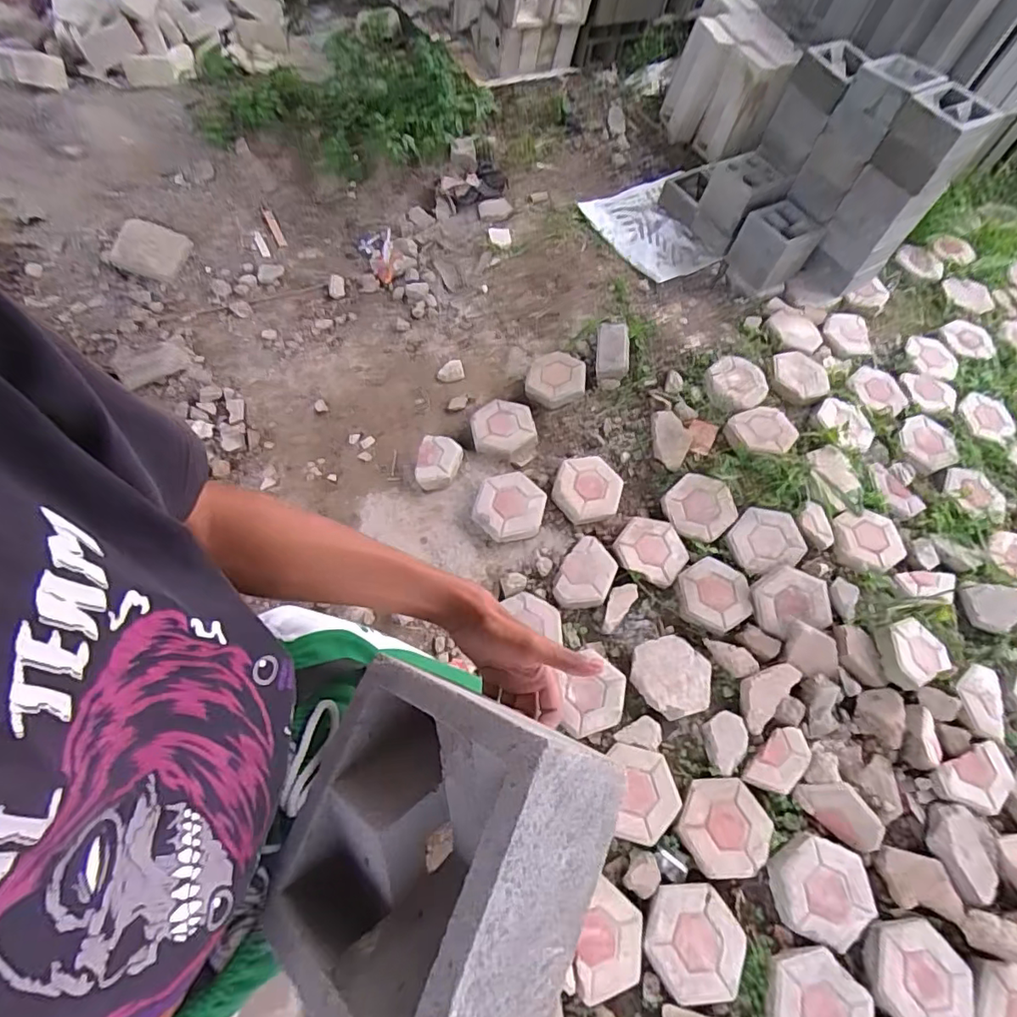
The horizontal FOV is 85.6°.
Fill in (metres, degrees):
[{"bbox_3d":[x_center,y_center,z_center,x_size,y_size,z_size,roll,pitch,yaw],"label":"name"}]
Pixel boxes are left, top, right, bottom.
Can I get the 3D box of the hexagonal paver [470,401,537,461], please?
[{"bbox_3d":[-0.015,-0.255,1.785,0.213,0.070,0.225,-4,62,-8],"label":"hexagonal paver"}]

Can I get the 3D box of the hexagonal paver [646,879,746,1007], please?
[{"bbox_3d":[0.394,0.914,1.162,0.190,0.043,0.212,22,62,6],"label":"hexagonal paver"}]

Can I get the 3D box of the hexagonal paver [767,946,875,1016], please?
[{"bbox_3d":[0.635,1.022,1.107,0.204,0.060,0.207,-34,70,-21],"label":"hexagonal paver"}]

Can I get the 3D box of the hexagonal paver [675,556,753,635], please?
[{"bbox_3d":[0.578,0.242,1.540,0.193,0.040,0.193,31,67,15],"label":"hexagonal paver"}]

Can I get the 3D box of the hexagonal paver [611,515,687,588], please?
[{"bbox_3d":[0.419,0.117,1.605,0.203,0.040,0.185,36,64,14],"label":"hexagonal paver"}]

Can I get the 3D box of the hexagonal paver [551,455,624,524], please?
[{"bbox_3d":[0.241,-0.062,1.658,0.201,0.060,0.216,18,61,4],"label":"hexagonal paver"}]

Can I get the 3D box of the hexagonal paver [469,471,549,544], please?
[{"bbox_3d":[0.004,-0.008,1.626,0.201,0.063,0.211,14,61,2],"label":"hexagonal paver"}]

